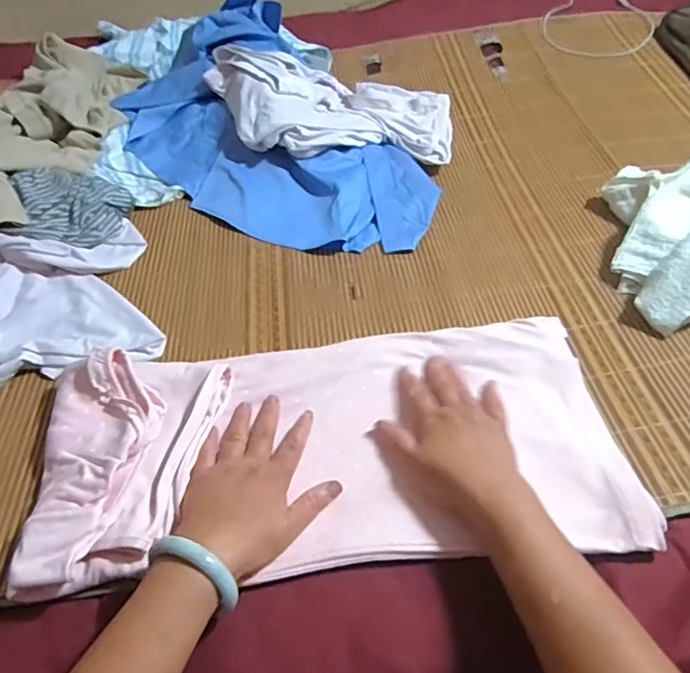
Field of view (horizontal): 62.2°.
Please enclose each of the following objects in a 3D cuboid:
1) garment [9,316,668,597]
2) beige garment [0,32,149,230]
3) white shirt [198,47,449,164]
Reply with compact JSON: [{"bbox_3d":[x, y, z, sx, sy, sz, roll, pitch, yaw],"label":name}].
[{"bbox_3d":[-0.011,0.087,0.530,0.513,0.037,0.247,-1,48,-2],"label":"garment"},{"bbox_3d":[-0.480,-0.292,0.861,0.227,0.064,0.594,1,49,4],"label":"beige garment"},{"bbox_3d":[-0.024,-0.362,0.884,0.373,0.091,0.248,-1,48,3],"label":"white shirt"}]

